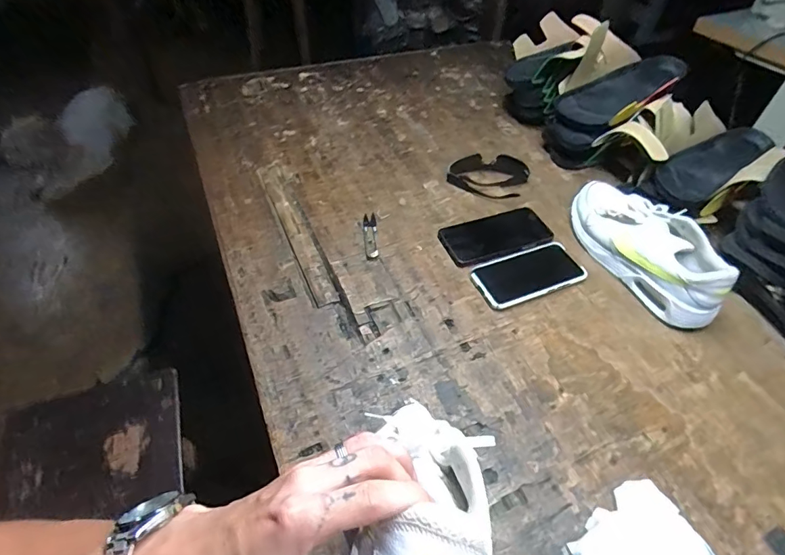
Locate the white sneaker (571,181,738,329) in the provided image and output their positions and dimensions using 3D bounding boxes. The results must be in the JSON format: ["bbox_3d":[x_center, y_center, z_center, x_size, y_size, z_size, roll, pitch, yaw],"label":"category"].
[{"bbox_3d":[0.363,-0.051,0.645,0.096,0.091,0.269,-17,51,-19],"label":"white sneaker"}]

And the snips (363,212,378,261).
[{"bbox_3d":[-0.034,-0.063,0.683,0.020,0.004,0.100,-1,48,-5],"label":"snips"}]

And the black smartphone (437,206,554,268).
[{"bbox_3d":[0.165,-0.065,0.697,0.174,0.014,0.088,-14,50,-17],"label":"black smartphone"}]

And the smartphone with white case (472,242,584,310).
[{"bbox_3d":[0.195,-0.004,0.637,0.159,0.013,0.079,-16,51,-18],"label":"smartphone with white case"}]

